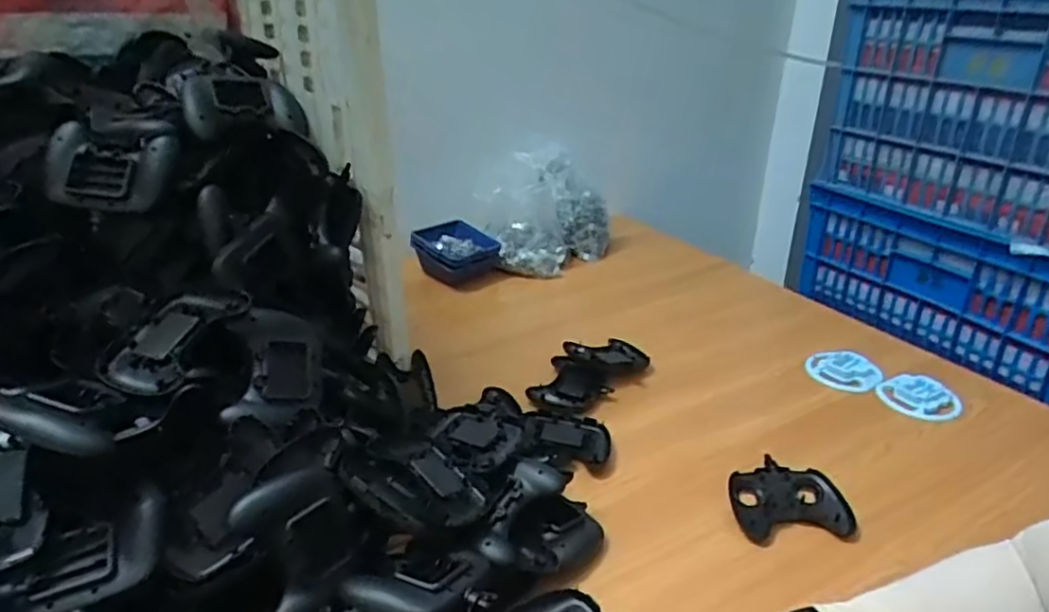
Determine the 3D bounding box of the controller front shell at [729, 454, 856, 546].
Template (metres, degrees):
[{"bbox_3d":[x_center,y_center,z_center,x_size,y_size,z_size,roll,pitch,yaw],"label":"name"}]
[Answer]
[{"bbox_3d":[0.293,0.216,0.734,0.122,0.028,0.096,-2,27,-7],"label":"controller front shell"}]

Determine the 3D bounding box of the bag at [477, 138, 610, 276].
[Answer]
[{"bbox_3d":[0.049,-0.182,1.332,0.256,0.244,0.121,-5,27,-12],"label":"bag"}]

